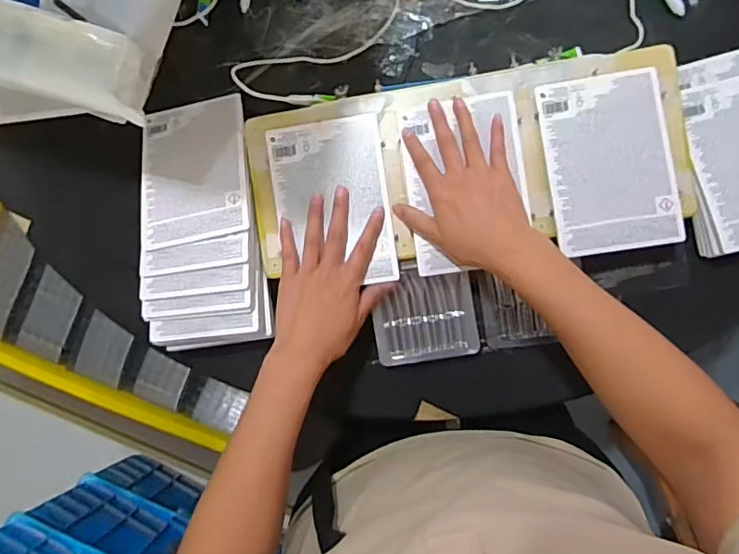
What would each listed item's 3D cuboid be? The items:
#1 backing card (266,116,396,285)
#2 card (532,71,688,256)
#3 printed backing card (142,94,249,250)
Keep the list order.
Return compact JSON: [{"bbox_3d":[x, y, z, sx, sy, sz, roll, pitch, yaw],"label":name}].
[{"bbox_3d":[-0.036,-0.075,0.542,0.113,0.005,0.165,-9,88,5],"label":"backing card"},{"bbox_3d":[0.231,-0.110,0.517,0.117,0.009,0.168,-8,88,5],"label":"card"},{"bbox_3d":[-0.186,-0.114,0.571,0.113,0.008,0.164,-11,69,7],"label":"printed backing card"}]

